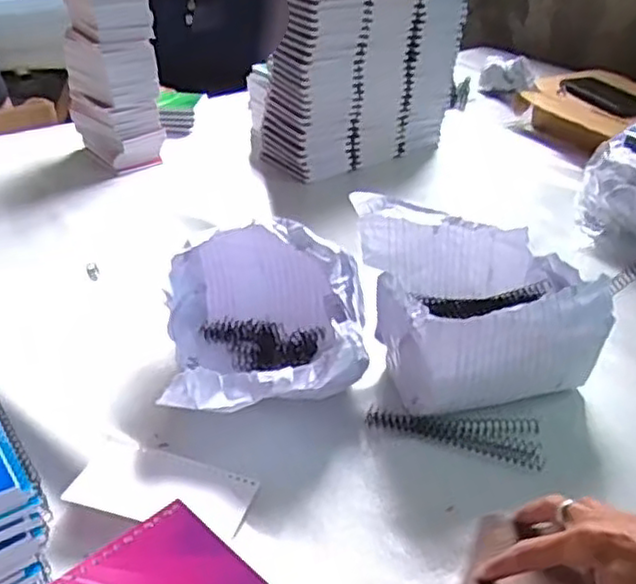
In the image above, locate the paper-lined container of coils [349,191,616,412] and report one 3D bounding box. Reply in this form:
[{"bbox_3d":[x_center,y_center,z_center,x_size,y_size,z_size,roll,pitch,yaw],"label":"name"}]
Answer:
[{"bbox_3d":[0.145,0.008,0.650,0.176,0.129,0.189,-6,32,-11],"label":"paper-lined container of coils"}]

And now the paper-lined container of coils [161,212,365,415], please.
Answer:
[{"bbox_3d":[-0.047,0.026,0.635,0.176,0.116,0.204,0,31,-1],"label":"paper-lined container of coils"}]

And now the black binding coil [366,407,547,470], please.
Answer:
[{"bbox_3d":[0.116,0.120,0.594,0.146,0.010,0.048,7,32,10],"label":"black binding coil"}]

